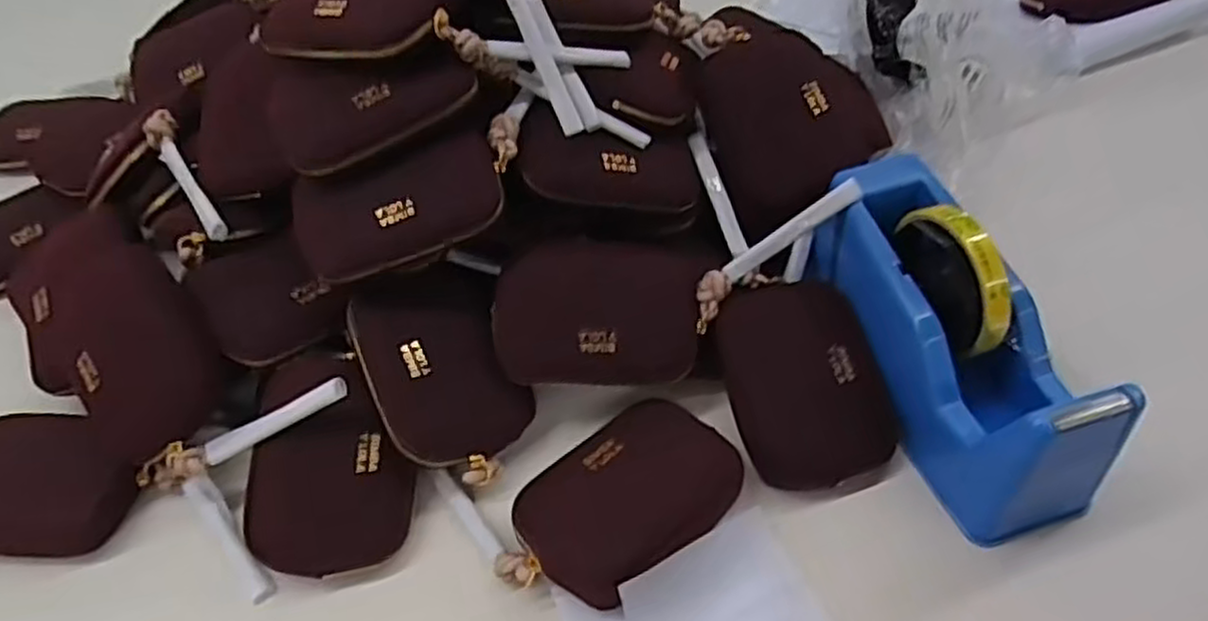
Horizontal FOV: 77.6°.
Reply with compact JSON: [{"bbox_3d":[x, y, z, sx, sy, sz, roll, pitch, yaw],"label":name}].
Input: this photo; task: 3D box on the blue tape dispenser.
[{"bbox_3d":[0.186,0.004,0.399,0.069,0.100,0.213,-15,62,-7],"label":"blue tape dispenser"}]

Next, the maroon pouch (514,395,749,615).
[{"bbox_3d":[0.013,0.098,0.397,0.112,0.028,0.081,-35,55,-22],"label":"maroon pouch"}]

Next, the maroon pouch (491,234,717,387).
[{"bbox_3d":[-0.004,0.002,0.439,0.116,0.037,0.079,1,90,-12],"label":"maroon pouch"}]

